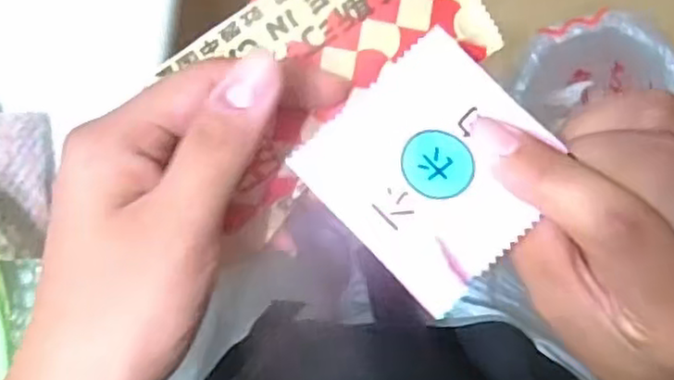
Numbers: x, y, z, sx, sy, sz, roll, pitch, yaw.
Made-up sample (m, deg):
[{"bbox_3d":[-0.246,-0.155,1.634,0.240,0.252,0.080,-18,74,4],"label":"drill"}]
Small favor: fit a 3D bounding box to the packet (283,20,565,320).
[{"bbox_3d":[0.030,-0.008,0.208,0.065,0.007,0.064,-41,77,-11],"label":"packet"}]

